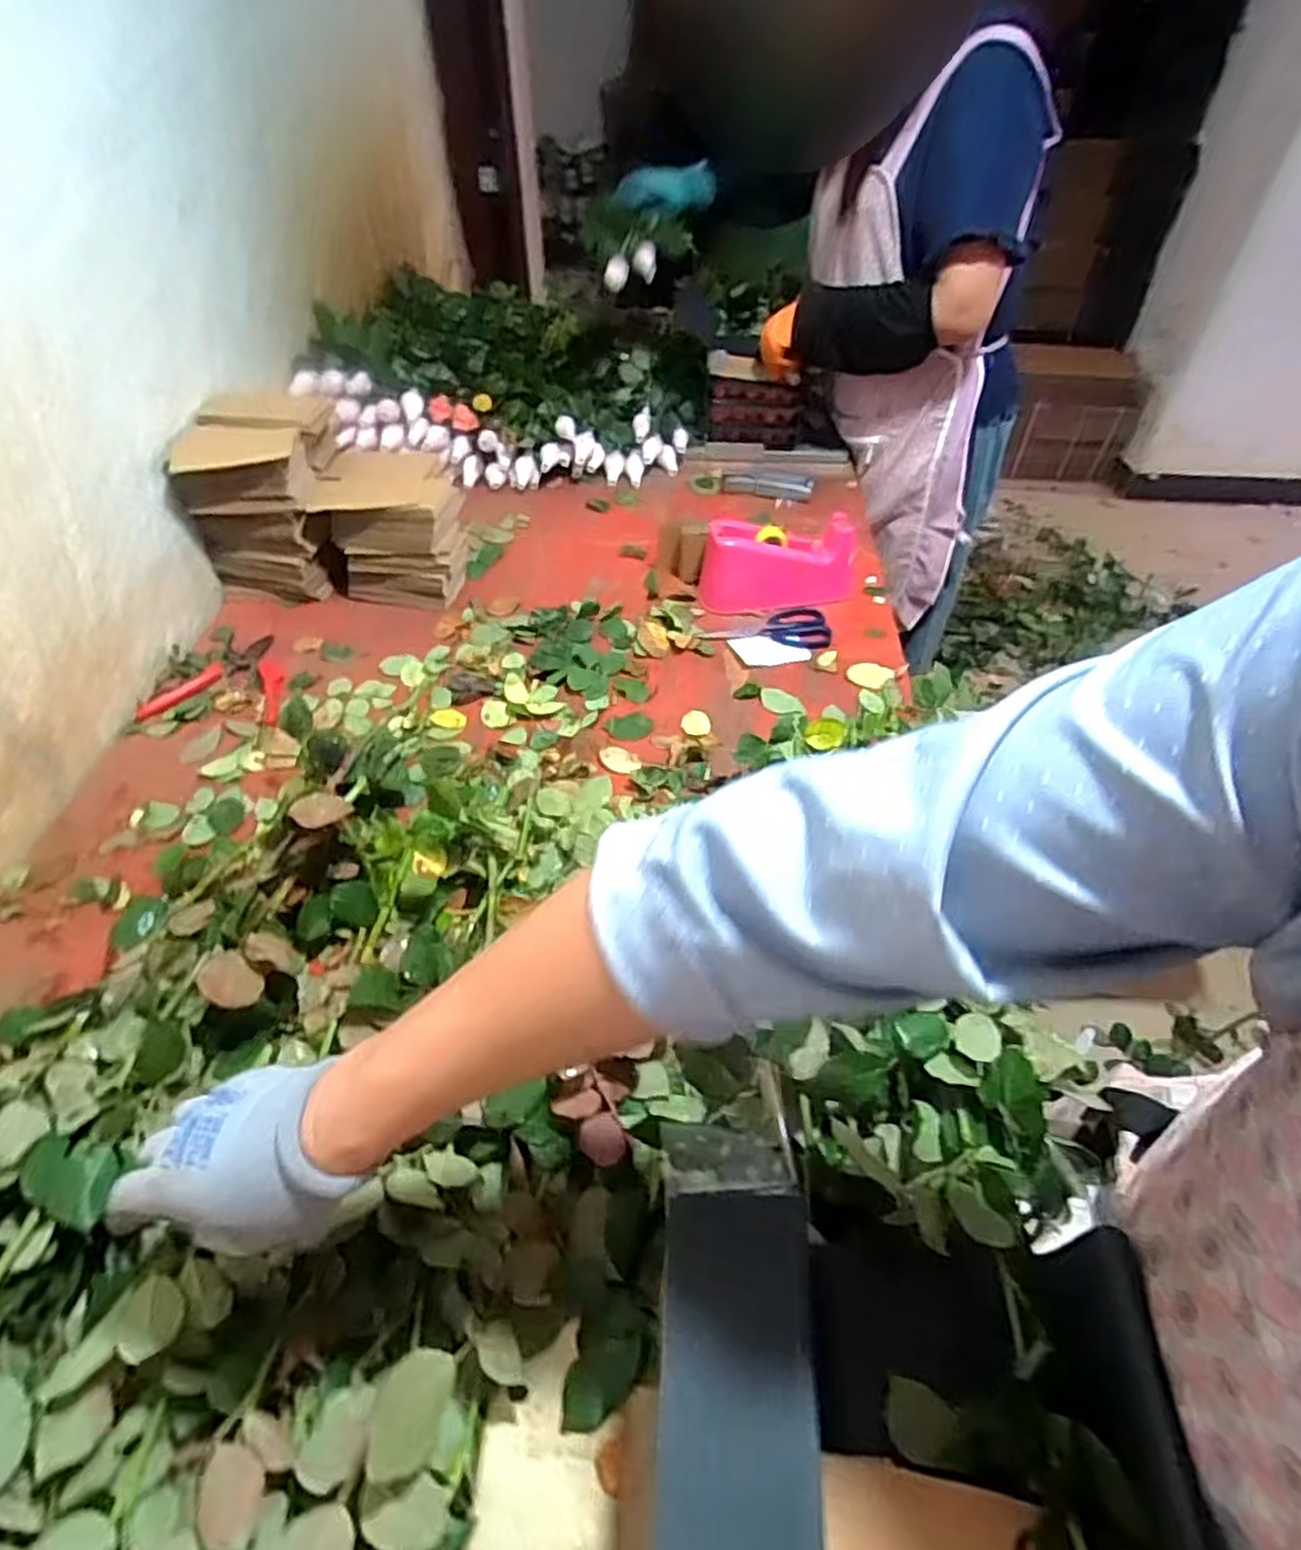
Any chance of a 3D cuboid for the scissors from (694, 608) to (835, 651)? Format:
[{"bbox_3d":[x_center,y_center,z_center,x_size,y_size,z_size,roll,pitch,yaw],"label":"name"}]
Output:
[{"bbox_3d":[0.156,-0.197,1.033,0.165,0.015,0.090,6,46,5],"label":"scissors"}]

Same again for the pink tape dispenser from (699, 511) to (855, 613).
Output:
[{"bbox_3d":[0.171,-0.283,1.038,0.205,0.095,0.084,-4,46,-6],"label":"pink tape dispenser"}]

